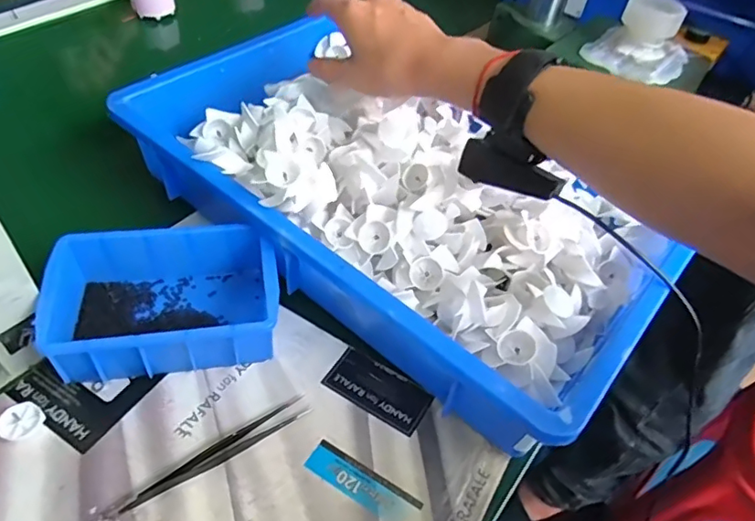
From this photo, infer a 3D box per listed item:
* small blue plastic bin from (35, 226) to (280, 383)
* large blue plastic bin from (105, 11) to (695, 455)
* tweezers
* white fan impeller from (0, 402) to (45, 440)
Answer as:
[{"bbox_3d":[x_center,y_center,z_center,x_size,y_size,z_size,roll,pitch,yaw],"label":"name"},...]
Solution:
[{"bbox_3d":[-0.145,0.027,0.390,0.143,0.054,0.094,-6,50,-12],"label":"small blue plastic bin"},{"bbox_3d":[0.000,-0.055,0.454,0.429,0.091,0.208,35,53,22],"label":"large blue plastic bin"},{"bbox_3d":[-0.098,0.119,0.349,0.121,0.005,0.014,-26,56,-27],"label":"tweezers"},{"bbox_3d":[-0.223,0.099,0.347,0.024,0.010,0.021,-30,58,-29],"label":"white fan impeller"}]

